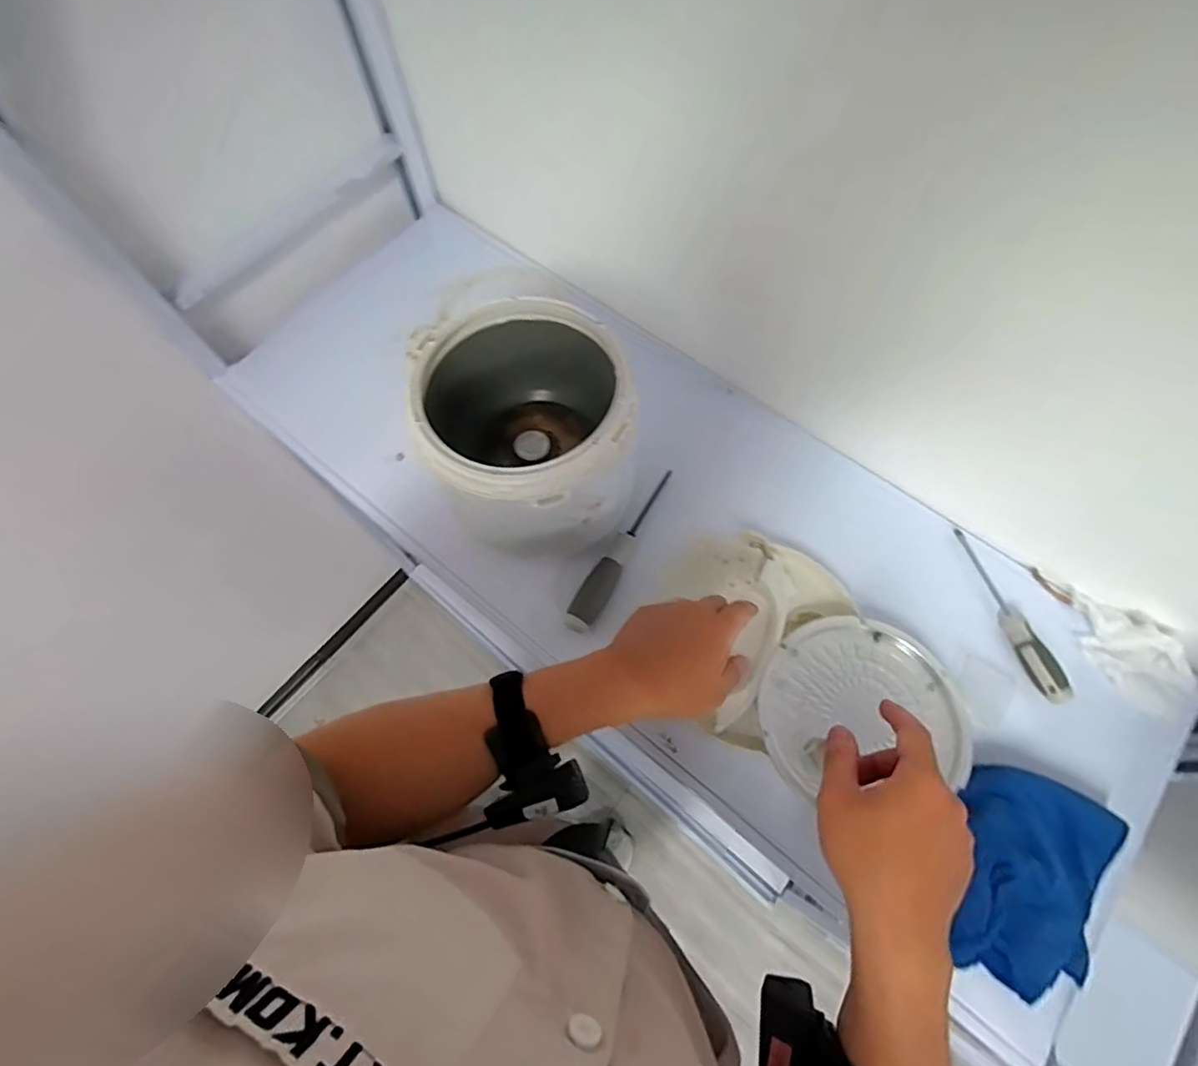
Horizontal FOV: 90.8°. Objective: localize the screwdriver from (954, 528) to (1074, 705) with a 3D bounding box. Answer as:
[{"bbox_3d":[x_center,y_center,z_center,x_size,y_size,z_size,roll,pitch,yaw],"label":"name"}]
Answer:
[{"bbox_3d":[0.415,0.079,0.599,0.024,0.030,0.187,-15,68,-5],"label":"screwdriver"}]

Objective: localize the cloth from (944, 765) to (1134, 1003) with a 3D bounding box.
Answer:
[{"bbox_3d":[0.363,0.288,0.489,0.131,0.032,0.164,23,73,-7],"label":"cloth"}]

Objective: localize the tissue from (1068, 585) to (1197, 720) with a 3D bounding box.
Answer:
[{"bbox_3d":[0.528,0.114,0.581,0.080,0.031,0.131,-17,68,-6],"label":"tissue"}]

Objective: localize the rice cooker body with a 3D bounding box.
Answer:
[{"bbox_3d":[-0.068,-0.098,0.582,0.194,0.178,0.212,-28,69,-10],"label":"rice cooker body"}]

